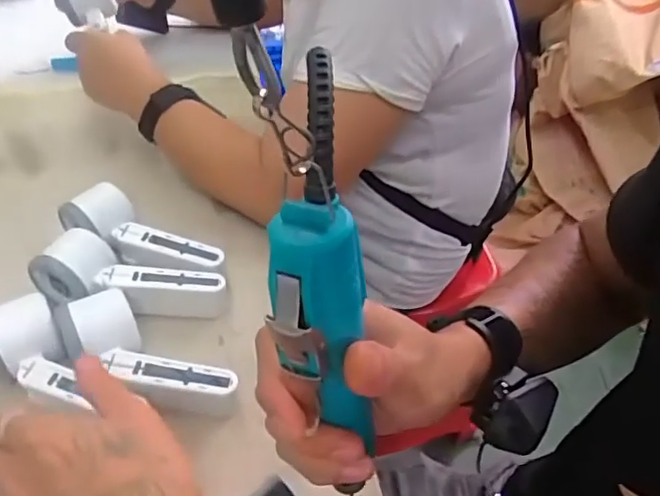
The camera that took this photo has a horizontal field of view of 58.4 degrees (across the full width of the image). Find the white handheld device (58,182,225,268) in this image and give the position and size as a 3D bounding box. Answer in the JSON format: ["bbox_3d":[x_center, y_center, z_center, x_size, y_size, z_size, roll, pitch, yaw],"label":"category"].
[{"bbox_3d":[-0.177,-0.007,0.549,0.157,0.049,0.049,27,51,18],"label":"white handheld device"}]

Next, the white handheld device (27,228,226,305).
[{"bbox_3d":[-0.177,0.032,0.517,0.157,0.048,0.057,14,48,8],"label":"white handheld device"}]

